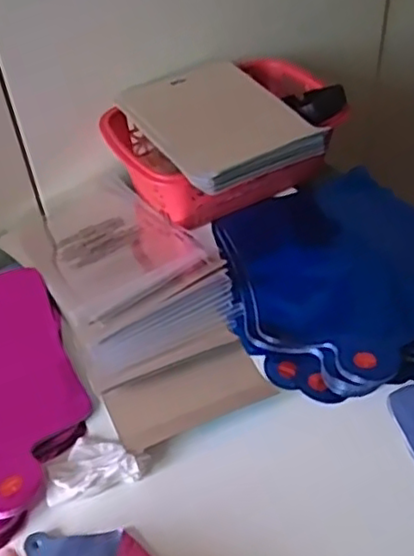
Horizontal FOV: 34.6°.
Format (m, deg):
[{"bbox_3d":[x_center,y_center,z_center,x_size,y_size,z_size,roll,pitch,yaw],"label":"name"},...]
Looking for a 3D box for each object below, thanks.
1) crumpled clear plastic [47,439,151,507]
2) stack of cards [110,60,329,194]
[{"bbox_3d":[-0.072,0.123,0.437,0.064,0.015,0.041,-11,43,-6],"label":"crumpled clear plastic"},{"bbox_3d":[0.011,-0.141,0.588,0.126,0.020,0.179,-24,47,-18],"label":"stack of cards"}]

